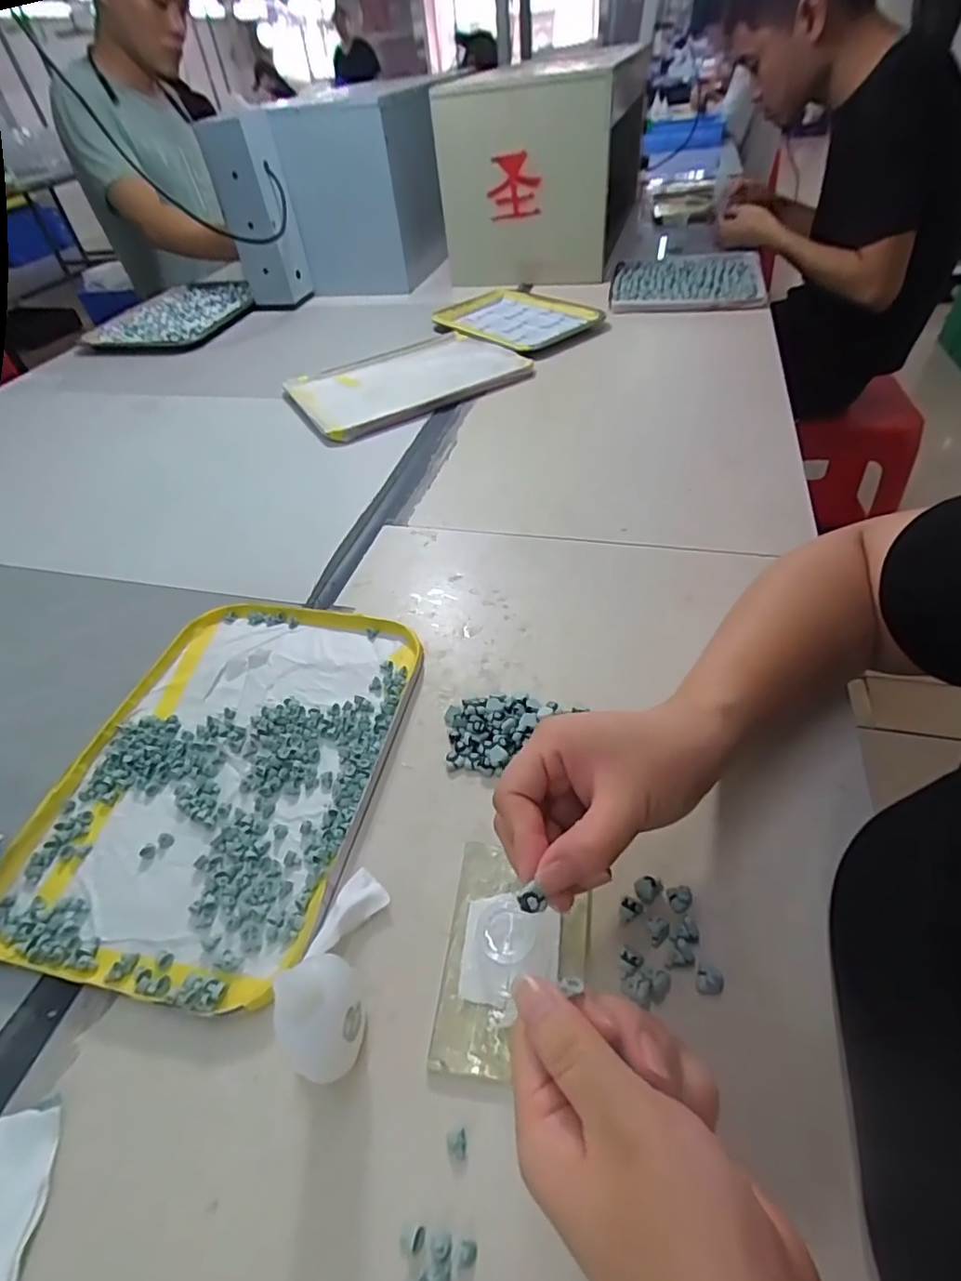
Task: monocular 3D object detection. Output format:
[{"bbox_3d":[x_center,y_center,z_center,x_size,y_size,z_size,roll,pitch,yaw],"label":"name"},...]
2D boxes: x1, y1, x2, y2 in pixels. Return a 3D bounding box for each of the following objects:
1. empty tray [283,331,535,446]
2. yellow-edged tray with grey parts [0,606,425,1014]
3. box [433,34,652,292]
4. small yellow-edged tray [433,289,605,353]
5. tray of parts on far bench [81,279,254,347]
[{"bbox_3d":[-0.113,-0.373,0.799,0.306,0.014,0.232,-26,49,-17],"label":"empty tray"},{"bbox_3d":[-0.166,0.078,0.381,0.203,0.012,0.272,5,47,11],"label":"yellow-edged tray with grey parts"},{"bbox_3d":[0.137,-0.939,1.113,0.301,0.294,0.513,11,49,16],"label":"box"},{"bbox_3d":[0.056,-0.526,0.922,0.193,0.017,0.265,-35,52,-24],"label":"small yellow-edged tray"},{"bbox_3d":[-0.582,-0.654,1.121,0.270,0.018,0.362,7,48,13],"label":"tray of parts on far bench"}]

